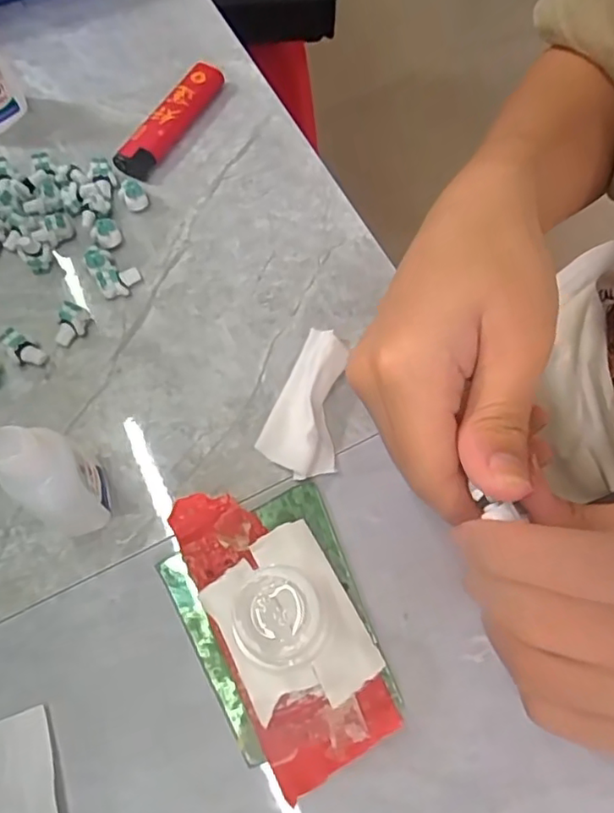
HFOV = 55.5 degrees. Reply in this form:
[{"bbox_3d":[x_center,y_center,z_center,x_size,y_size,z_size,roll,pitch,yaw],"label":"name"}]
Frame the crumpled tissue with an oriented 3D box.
[{"bbox_3d":[0.004,-0.003,0.242,0.031,0.019,0.062,22,67,8],"label":"crumpled tissue"}]

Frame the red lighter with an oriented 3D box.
[{"bbox_3d":[-0.072,-0.153,0.308,0.018,0.012,0.079,27,68,10],"label":"red lighter"}]

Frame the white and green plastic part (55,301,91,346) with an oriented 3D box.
[{"bbox_3d":[-0.106,-0.038,0.261,0.017,0.015,0.010,-40,73,-18],"label":"white and green plastic part"}]

